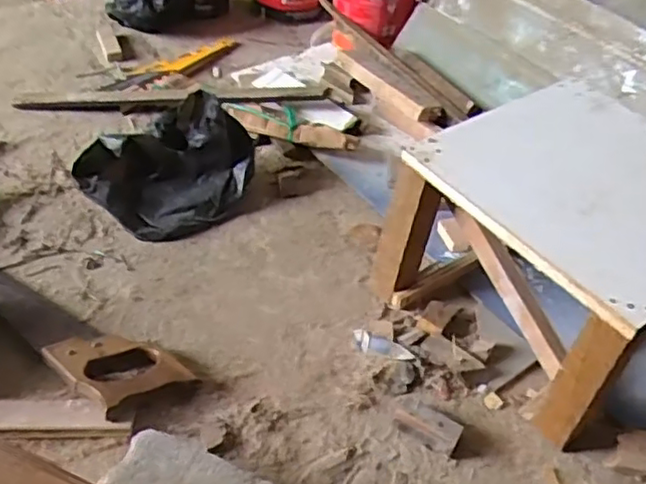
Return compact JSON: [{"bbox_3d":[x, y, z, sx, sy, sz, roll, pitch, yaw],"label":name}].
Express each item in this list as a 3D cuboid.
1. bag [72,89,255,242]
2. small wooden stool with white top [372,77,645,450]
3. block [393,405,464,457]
[{"bbox_3d":[-0.205,-0.098,0.905,0.226,0.107,0.149,-20,51,-24],"label":"bag"},{"bbox_3d":[0.272,0.005,0.777,0.296,0.229,0.296,-29,55,-30],"label":"small wooden stool with white top"},{"bbox_3d":[0.108,0.194,0.703,0.068,0.024,0.037,22,47,15],"label":"block"}]

